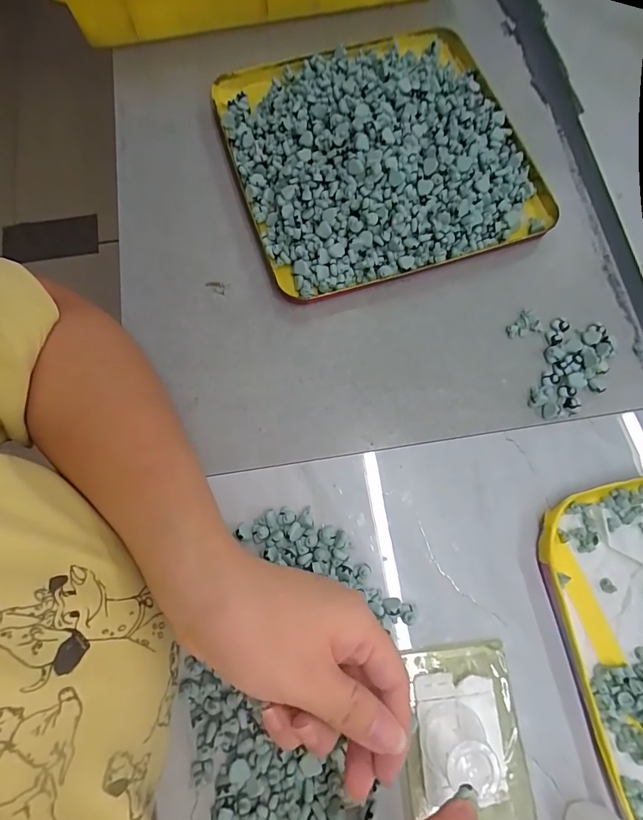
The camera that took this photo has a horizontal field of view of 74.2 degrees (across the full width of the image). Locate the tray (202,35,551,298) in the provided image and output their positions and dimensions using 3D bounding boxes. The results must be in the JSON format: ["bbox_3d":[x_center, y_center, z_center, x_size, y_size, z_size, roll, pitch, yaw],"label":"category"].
[{"bbox_3d":[0.047,-0.223,0.351,0.238,0.045,0.238,-19,74,-5],"label":"tray"}]

